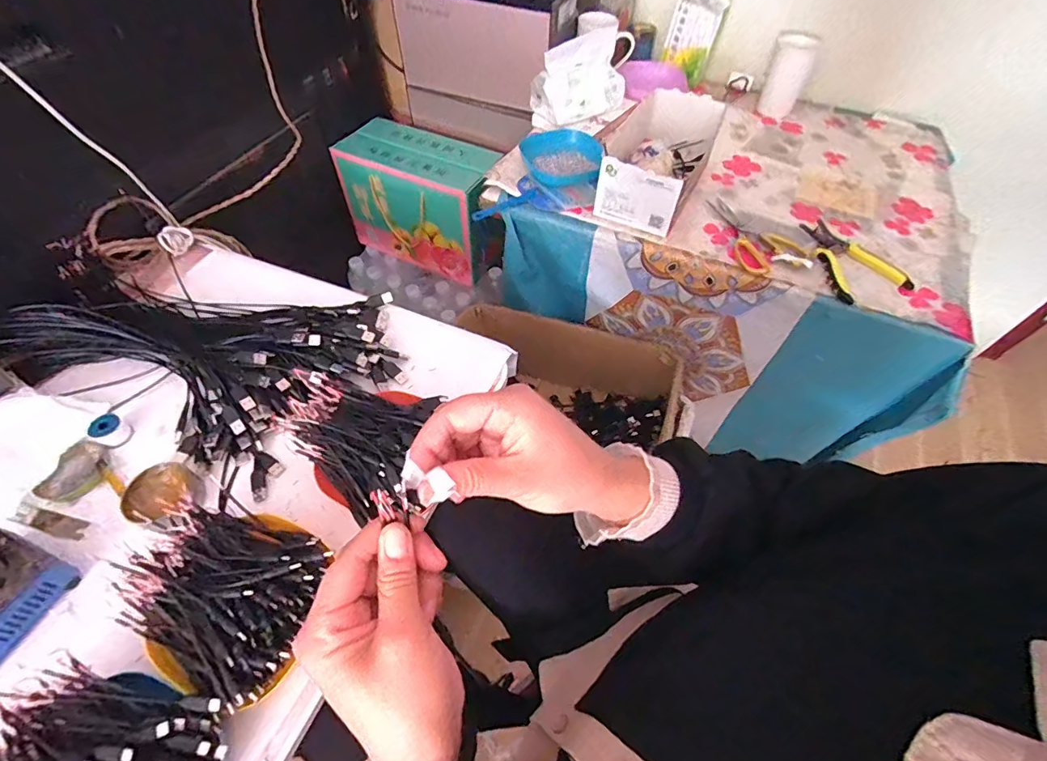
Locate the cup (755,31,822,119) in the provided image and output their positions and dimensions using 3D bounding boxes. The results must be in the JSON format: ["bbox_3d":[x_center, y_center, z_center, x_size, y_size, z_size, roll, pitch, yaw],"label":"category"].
[{"bbox_3d":[0.498,-0.580,0.890,0.076,0.135,0.061,19,57,11],"label":"cup"}]

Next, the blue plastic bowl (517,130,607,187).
[{"bbox_3d":[0.070,-0.380,0.798,0.133,0.030,0.123,1,55,-1],"label":"blue plastic bowl"}]

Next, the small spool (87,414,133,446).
[{"bbox_3d":[-0.453,0.055,0.514,0.028,0.023,0.030,1,55,-1],"label":"small spool"}]

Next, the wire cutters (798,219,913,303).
[{"bbox_3d":[0.472,-0.180,0.687,0.130,0.020,0.151,-15,57,-12],"label":"wire cutters"}]

